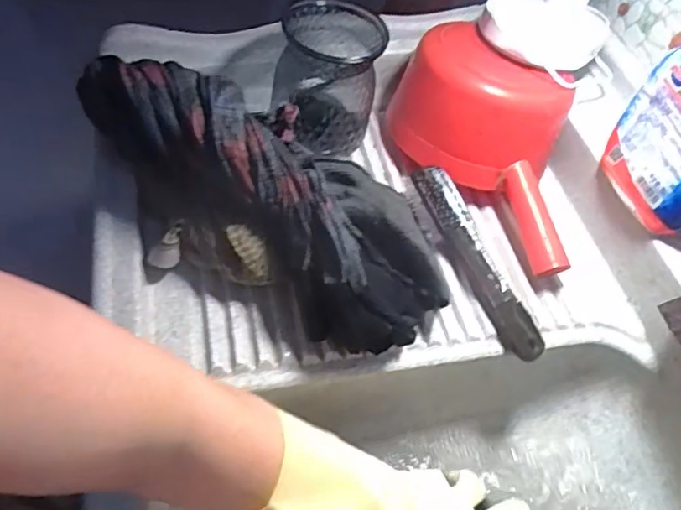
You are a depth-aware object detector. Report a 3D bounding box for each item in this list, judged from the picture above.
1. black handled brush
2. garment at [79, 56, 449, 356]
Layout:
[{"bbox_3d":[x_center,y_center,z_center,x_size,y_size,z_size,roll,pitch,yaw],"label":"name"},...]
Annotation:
[{"bbox_3d":[0.129,0.005,0.524,0.038,0.020,0.203,-21,72,-19],"label":"black handled brush"},{"bbox_3d":[-0.064,-0.038,0.458,0.339,0.112,0.137,34,56,-4],"label":"garment"}]

